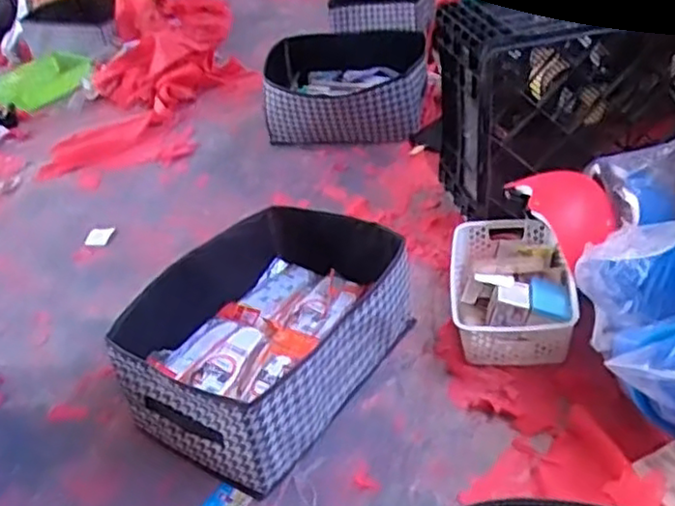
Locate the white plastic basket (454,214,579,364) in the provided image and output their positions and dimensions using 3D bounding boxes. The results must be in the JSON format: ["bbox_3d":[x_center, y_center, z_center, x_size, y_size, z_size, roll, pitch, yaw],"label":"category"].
[{"bbox_3d":[0.299,0.054,1.201,0.193,0.094,0.302,-3,37,8],"label":"white plastic basket"}]

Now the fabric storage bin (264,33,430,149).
[{"bbox_3d":[0.027,-0.463,1.896,0.431,0.162,0.399,-6,36,4],"label":"fabric storage bin"}]

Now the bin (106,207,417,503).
[{"bbox_3d":[-0.104,0.124,1.120,0.324,0.188,0.452,17,43,31],"label":"bin"}]

